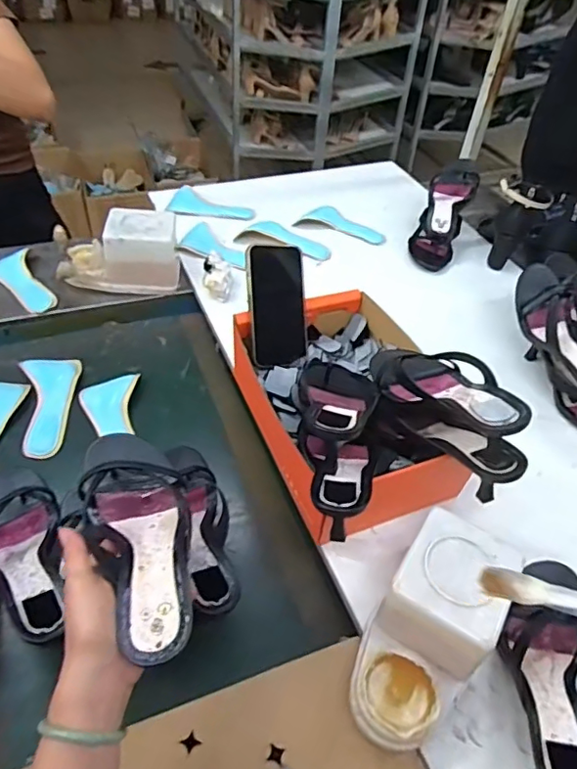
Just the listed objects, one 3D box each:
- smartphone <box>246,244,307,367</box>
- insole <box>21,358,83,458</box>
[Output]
[{"bbox_3d":[-0.012,-0.104,0.720,0.078,0.154,0.012,-3,7,-20],"label":"smartphone"},{"bbox_3d":[-0.326,0.027,0.758,0.073,0.008,0.165,-7,48,-17],"label":"insole"}]

